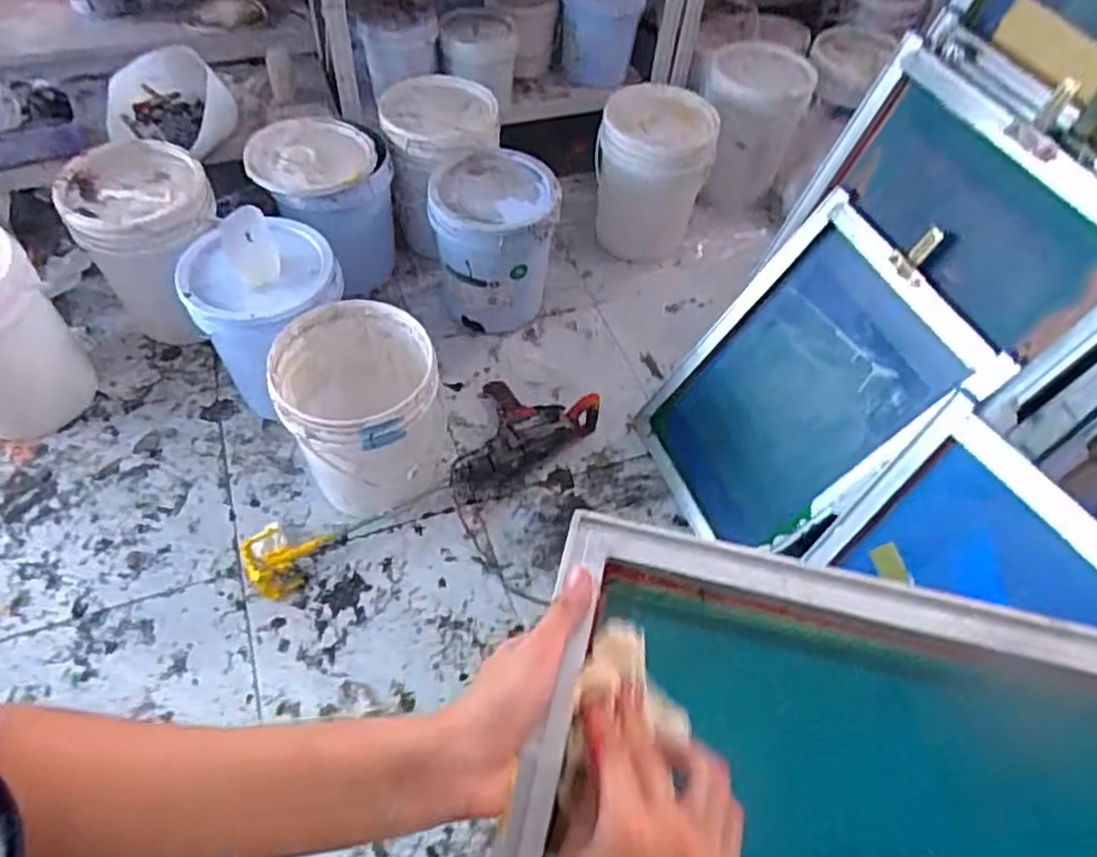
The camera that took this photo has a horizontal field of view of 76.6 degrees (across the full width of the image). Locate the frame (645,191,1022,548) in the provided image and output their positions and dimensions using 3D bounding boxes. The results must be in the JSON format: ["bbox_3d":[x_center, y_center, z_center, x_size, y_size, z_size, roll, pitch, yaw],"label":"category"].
[{"bbox_3d":[0.460,-0.061,1.368,0.065,0.676,0.475,-3,57,-35],"label":"frame"}]

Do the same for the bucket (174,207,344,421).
[{"bbox_3d":[-0.602,-0.223,1.546,0.295,0.402,0.294,2,55,-3],"label":"bucket"}]

